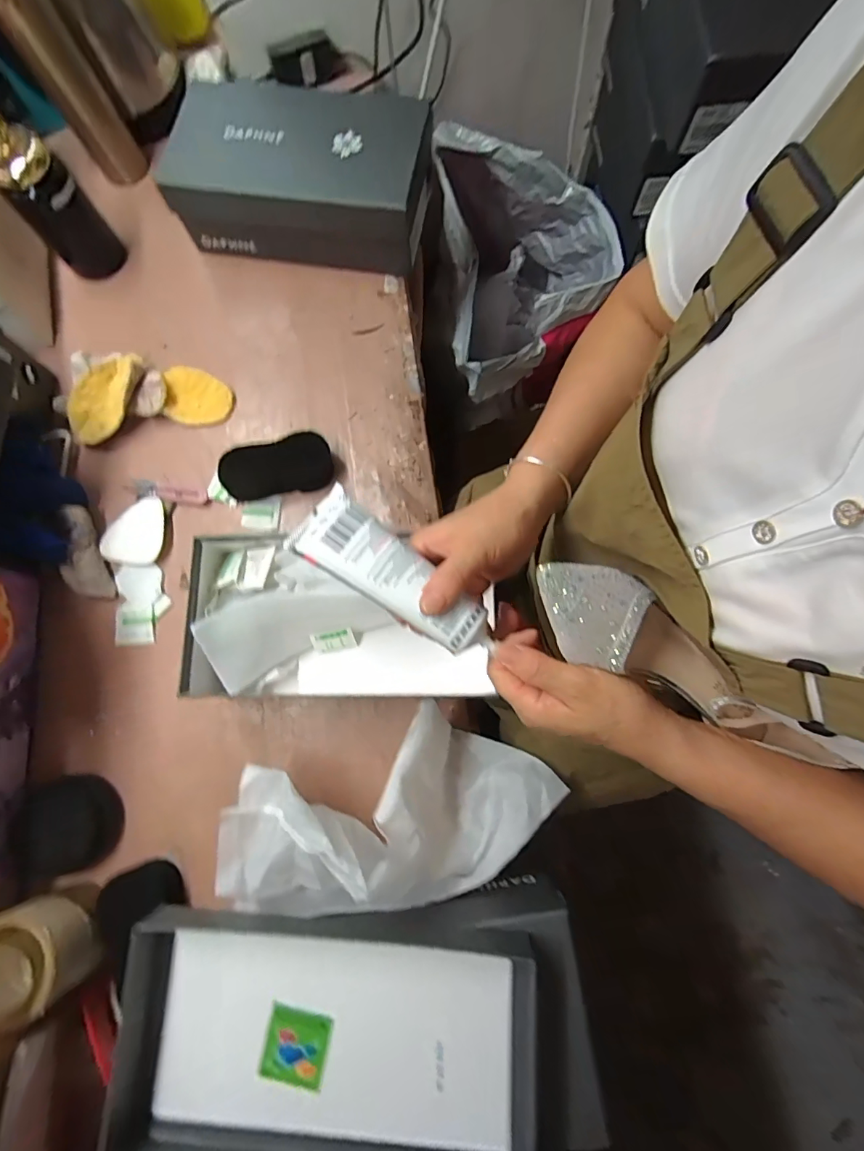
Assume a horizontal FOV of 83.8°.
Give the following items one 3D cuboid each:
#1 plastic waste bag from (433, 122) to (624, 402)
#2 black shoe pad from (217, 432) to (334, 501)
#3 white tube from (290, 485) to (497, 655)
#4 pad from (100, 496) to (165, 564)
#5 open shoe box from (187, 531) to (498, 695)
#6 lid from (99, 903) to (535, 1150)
[{"bbox_3d":[0.151,-0.464,0.804,0.251,0.260,0.374,-5,78,0],"label":"plastic waste bag"},{"bbox_3d":[-0.183,-0.129,0.565,0.127,0.024,0.059,-10,78,-1],"label":"black shoe pad"},{"bbox_3d":[-0.027,0.002,0.333,0.145,0.029,0.052,37,81,6],"label":"white tube"},{"bbox_3d":[-0.352,-0.055,0.574,0.066,0.006,0.081,9,79,3],"label":"pad"},{"bbox_3d":[-0.090,0.043,0.497,0.295,0.084,0.162,-1,78,1],"label":"open shoe box"},{"bbox_3d":[-0.081,0.362,0.375,0.315,0.056,0.170,4,78,2],"label":"lid"}]

